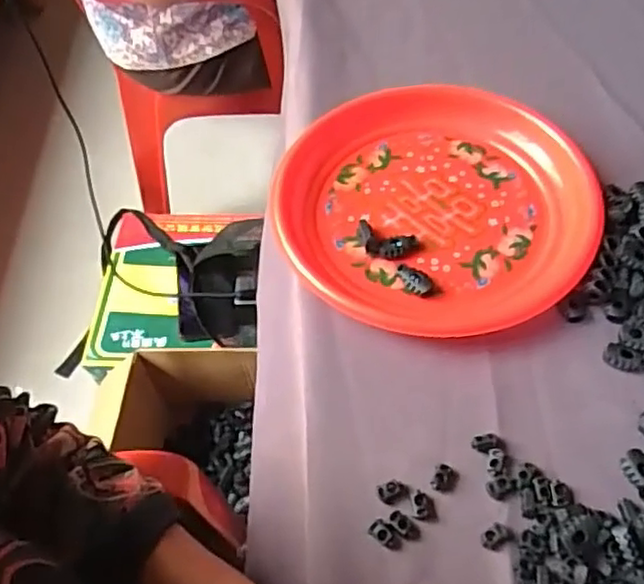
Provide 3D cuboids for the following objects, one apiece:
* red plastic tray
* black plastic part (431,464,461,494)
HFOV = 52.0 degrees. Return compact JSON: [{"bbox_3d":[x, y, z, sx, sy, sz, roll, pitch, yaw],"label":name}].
[{"bbox_3d":[0.078,-0.067,0.469,0.224,0.040,0.213,22,61,15],"label":"red plastic tray"},{"bbox_3d":[0.071,0.107,0.376,0.013,0.006,0.015,26,62,17],"label":"black plastic part"}]

